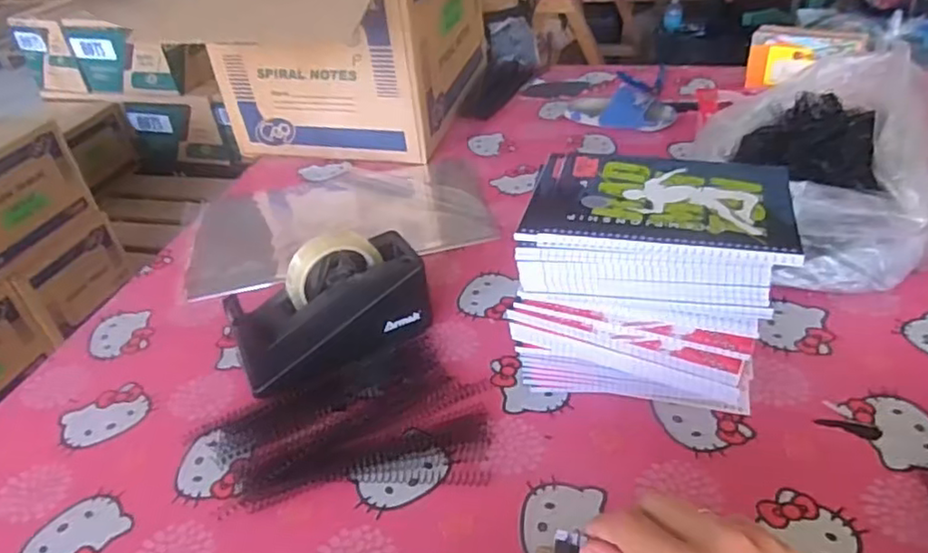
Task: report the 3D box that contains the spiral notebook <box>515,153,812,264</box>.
[{"bbox_3d":[0.164,-0.065,0.554,0.212,0.015,0.138,5,40,15],"label":"spiral notebook"}]

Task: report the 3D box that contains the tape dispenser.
[{"bbox_3d":[-0.136,0.027,0.654,0.194,0.108,0.073,-24,40,-22],"label":"tape dispenser"}]

